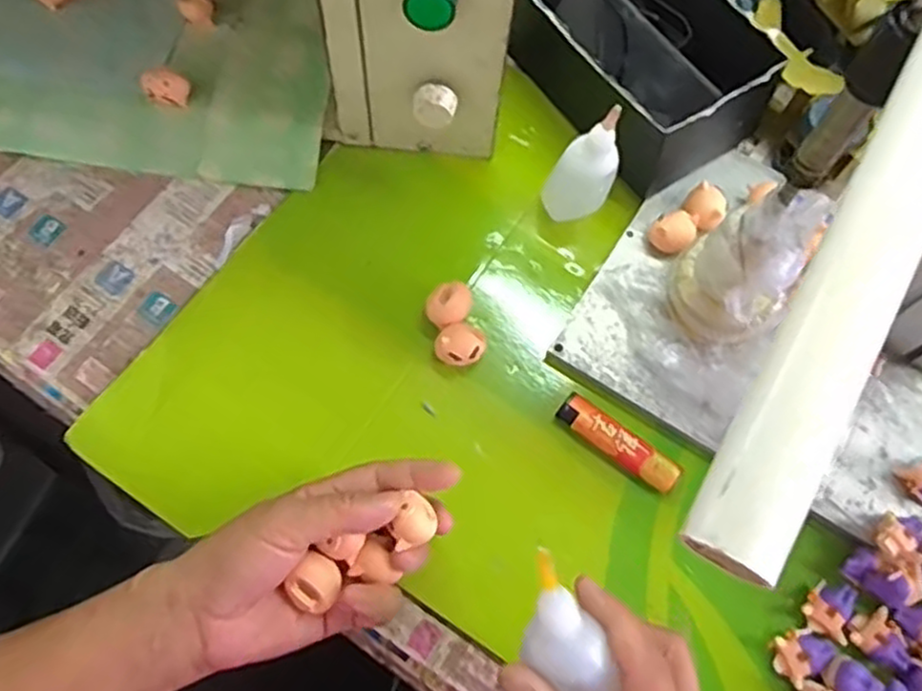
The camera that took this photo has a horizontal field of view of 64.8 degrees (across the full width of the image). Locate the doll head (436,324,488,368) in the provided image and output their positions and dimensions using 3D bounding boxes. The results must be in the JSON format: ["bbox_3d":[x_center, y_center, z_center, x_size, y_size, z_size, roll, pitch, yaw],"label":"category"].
[{"bbox_3d":[0.000,0.001,0.458,0.030,0.023,0.025,10,69,4],"label":"doll head"}]

